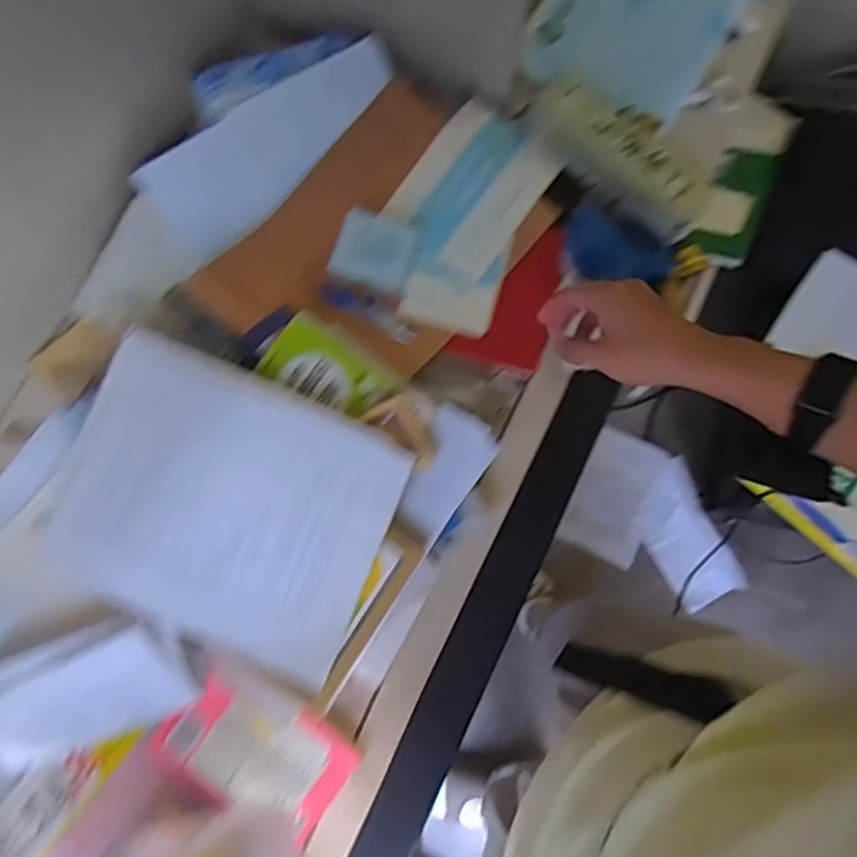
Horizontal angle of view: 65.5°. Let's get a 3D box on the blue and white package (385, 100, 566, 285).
[{"bbox_3d":[0.048,-0.263,0.719,0.130,0.025,0.178,35,80,6],"label":"blue and white package"}]

